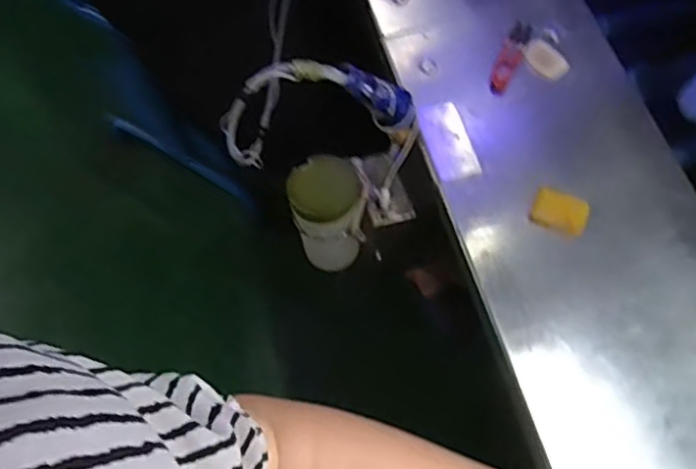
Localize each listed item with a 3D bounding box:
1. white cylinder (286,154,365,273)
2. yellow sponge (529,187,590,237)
[{"bbox_3d":[-0.024,-0.024,0.727,0.079,0.112,0.080,-5,64,-4],"label":"white cylinder"},{"bbox_3d":[0.201,-0.022,0.613,0.049,0.015,0.032,24,65,10],"label":"yellow sponge"}]

